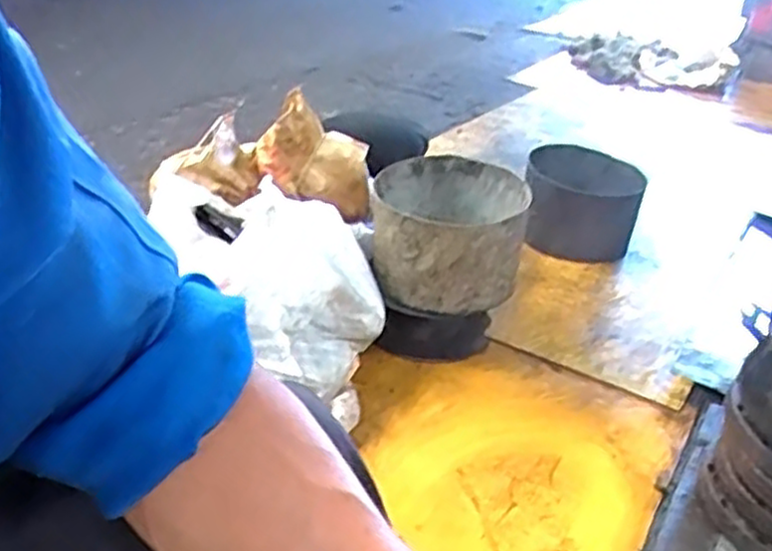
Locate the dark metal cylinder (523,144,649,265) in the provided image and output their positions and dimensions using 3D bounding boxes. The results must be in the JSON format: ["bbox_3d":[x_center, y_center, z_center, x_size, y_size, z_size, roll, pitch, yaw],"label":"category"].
[{"bbox_3d":[0.477,-0.169,1.859,0.271,0.205,0.225,12,30,15],"label":"dark metal cylinder"}]

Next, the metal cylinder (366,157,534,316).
[{"bbox_3d":[0.115,-0.075,1.440,0.282,0.198,0.276,11,30,8],"label":"metal cylinder"}]

